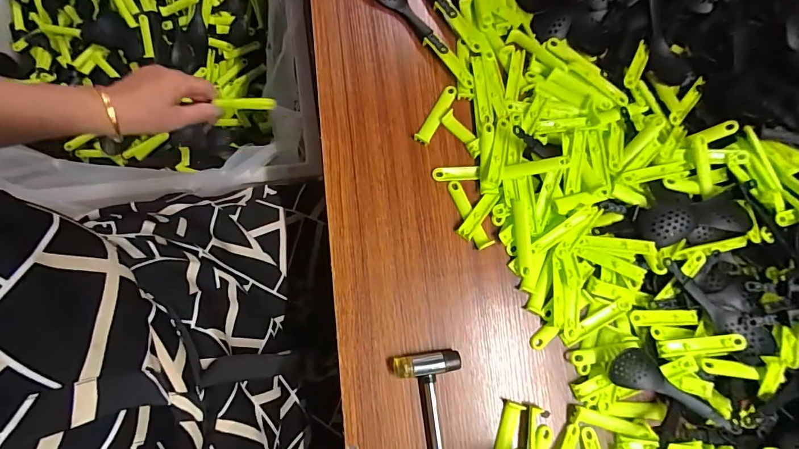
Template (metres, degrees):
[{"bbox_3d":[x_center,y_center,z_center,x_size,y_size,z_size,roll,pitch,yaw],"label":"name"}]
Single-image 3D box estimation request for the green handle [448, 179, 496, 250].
[{"bbox_3d":[0.072,-0.011,0.411,0.018,0.005,0.075,-24,80,-6],"label":"green handle"}]

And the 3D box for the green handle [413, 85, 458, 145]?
[{"bbox_3d":[0.040,-0.118,0.430,0.015,0.010,0.074,29,79,5],"label":"green handle"}]

